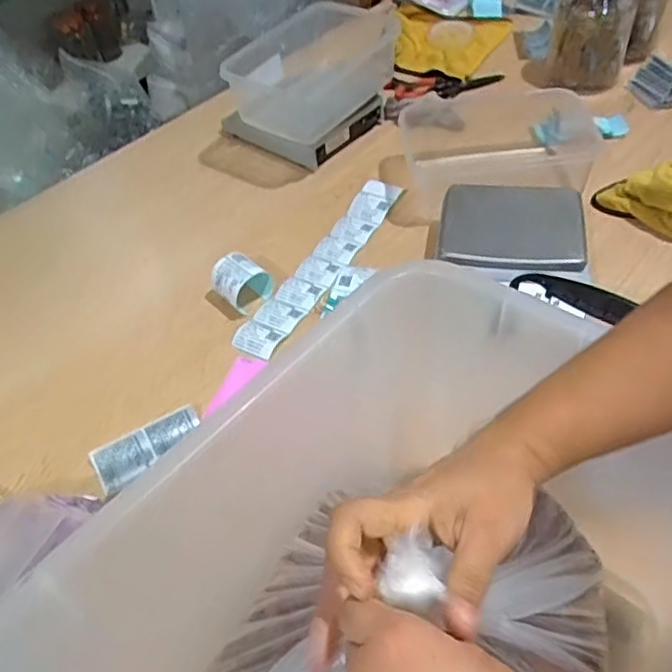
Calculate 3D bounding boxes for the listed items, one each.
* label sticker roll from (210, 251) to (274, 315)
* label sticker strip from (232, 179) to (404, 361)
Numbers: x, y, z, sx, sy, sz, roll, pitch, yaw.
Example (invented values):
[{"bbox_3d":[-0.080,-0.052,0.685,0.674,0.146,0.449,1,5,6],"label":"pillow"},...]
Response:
[{"bbox_3d":[-0.128,-0.076,0.861,0.064,0.053,0.064,32,59,30],"label":"label sticker roll"},{"bbox_3d":[-0.016,-0.106,0.902,0.061,0.019,0.367,23,55,24],"label":"label sticker strip"}]

